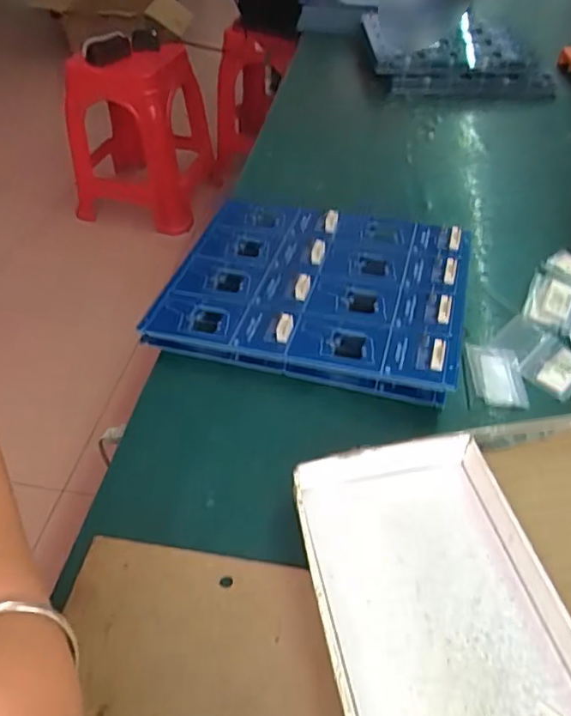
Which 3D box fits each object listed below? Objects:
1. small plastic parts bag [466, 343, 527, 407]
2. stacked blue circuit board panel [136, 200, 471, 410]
[{"bbox_3d":[0.127,0.011,0.337,0.028,0.006,0.048,4,47,-1],"label":"small plastic parts bag"},{"bbox_3d":[0.020,-0.055,0.374,0.187,0.028,0.161,12,47,6],"label":"stacked blue circuit board panel"}]

